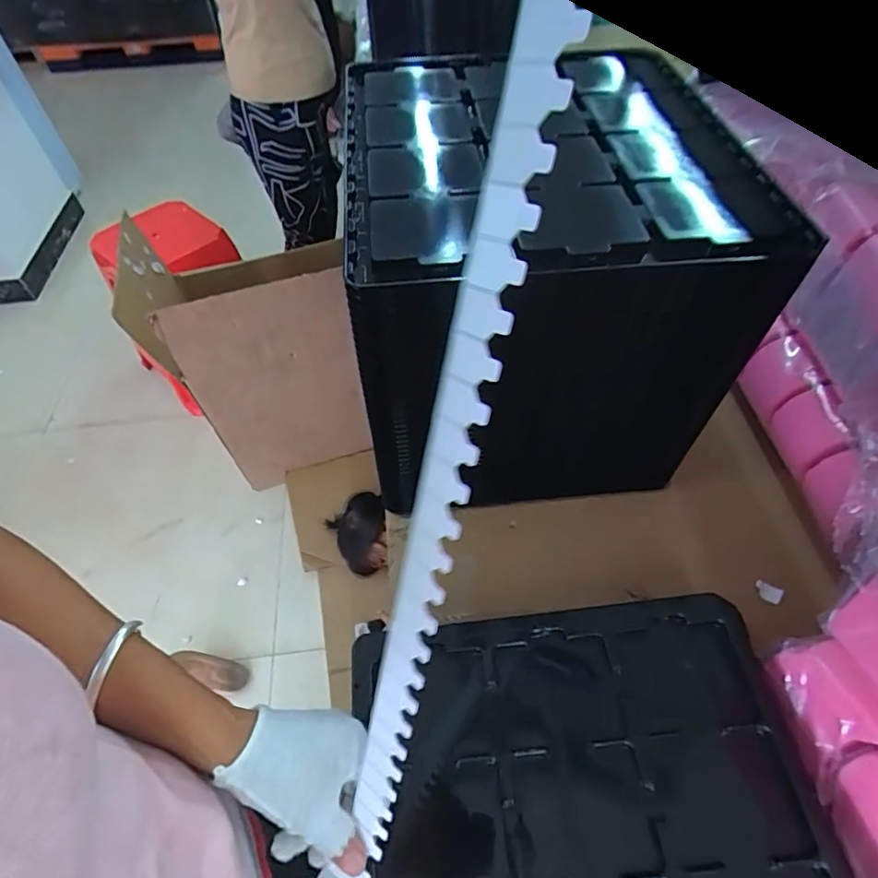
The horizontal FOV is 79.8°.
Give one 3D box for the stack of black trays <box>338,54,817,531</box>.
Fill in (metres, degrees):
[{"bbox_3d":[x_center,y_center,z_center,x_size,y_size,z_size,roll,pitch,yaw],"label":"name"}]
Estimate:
[{"bbox_3d":[0.095,-0.169,0.603,0.361,0.343,0.385,-7,53,-3],"label":"stack of black trays"}]

